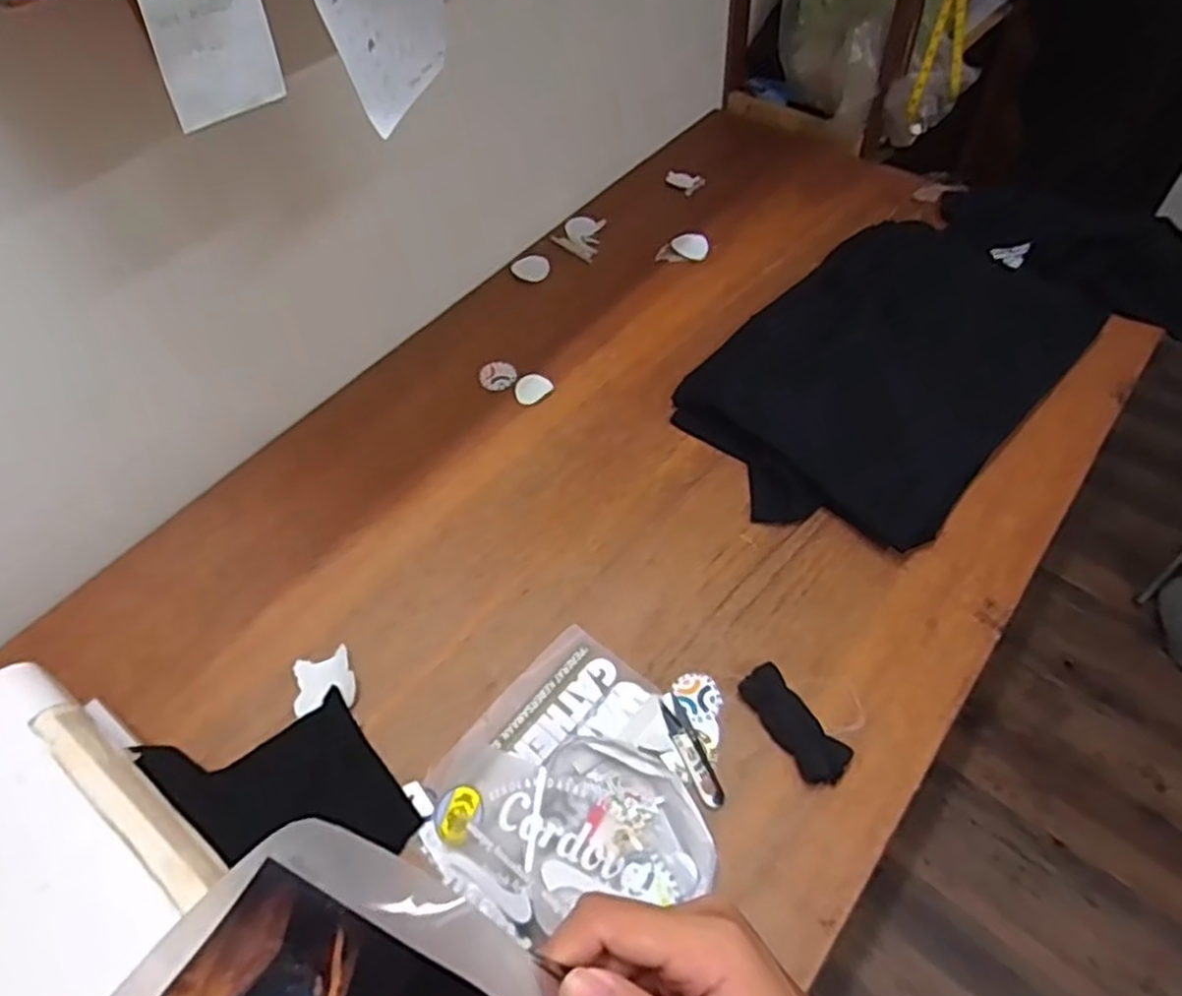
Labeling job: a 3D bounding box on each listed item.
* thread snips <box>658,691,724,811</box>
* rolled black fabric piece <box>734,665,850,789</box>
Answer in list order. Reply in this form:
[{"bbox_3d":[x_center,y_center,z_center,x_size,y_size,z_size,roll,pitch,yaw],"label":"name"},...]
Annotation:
[{"bbox_3d":[0.105,0.261,0.791,0.029,0.014,0.121,-20,56,-11],"label":"thread snips"},{"bbox_3d":[0.212,0.235,0.796,0.048,0.026,0.129,-31,59,-18],"label":"rolled black fabric piece"}]

